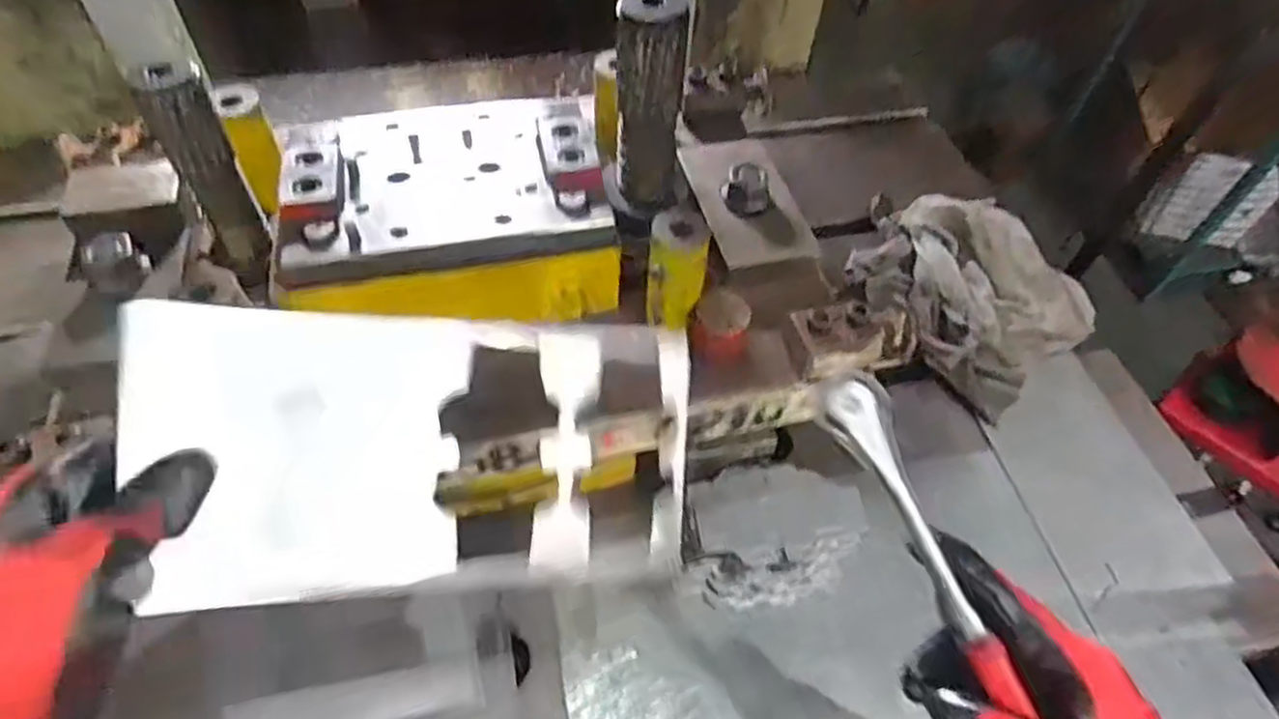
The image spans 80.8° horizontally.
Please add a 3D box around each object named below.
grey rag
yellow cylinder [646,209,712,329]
[{"bbox_3d":[0.326,-0.078,0.745,0.182,0.068,0.231,-25,56,-20],"label":"grey rag"},{"bbox_3d":[0.027,-0.061,0.523,0.038,0.085,0.033,7,25,4],"label":"yellow cylinder"}]

